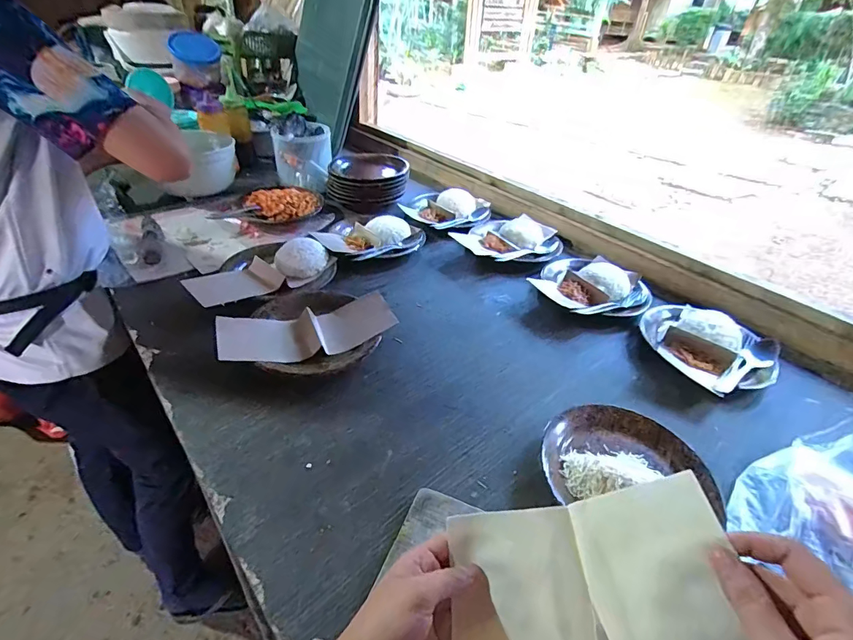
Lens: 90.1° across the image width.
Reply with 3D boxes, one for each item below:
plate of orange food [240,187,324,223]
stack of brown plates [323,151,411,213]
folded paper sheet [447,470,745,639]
[{"bbox_3d":[-0.316,-0.262,0.947,0.164,0.033,0.113,-9,42,-13],"label":"plate of orange food"},{"bbox_3d":[-0.155,-0.358,1.068,0.189,0.087,0.206,-11,40,-19],"label":"stack of brown plates"},{"bbox_3d":[0.100,0.178,0.294,0.034,0.196,0.100,19,48,-49],"label":"folded paper sheet"}]

